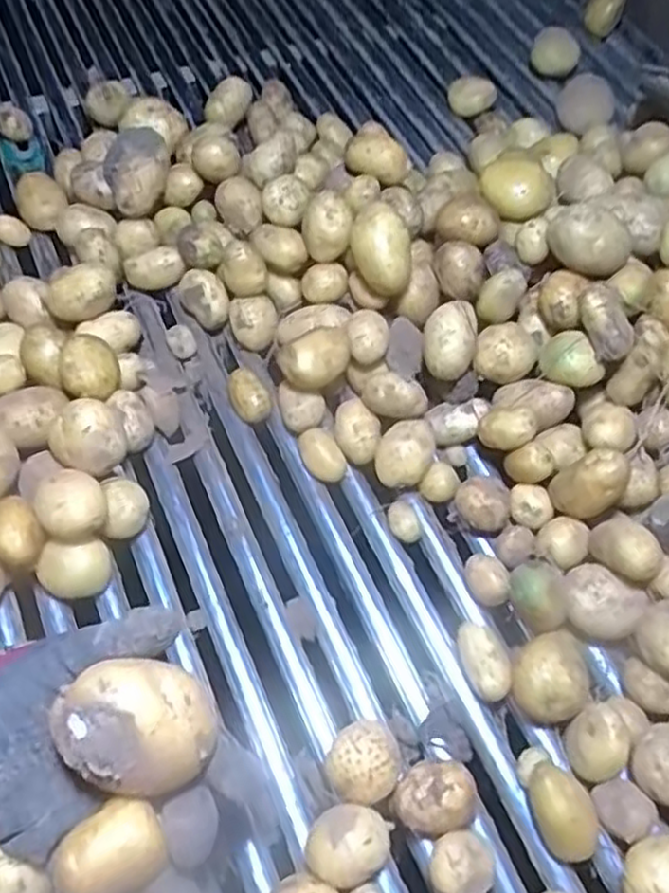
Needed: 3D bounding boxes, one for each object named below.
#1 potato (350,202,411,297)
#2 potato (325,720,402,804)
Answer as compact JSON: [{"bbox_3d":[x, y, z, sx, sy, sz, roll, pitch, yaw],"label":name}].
[{"bbox_3d":[0.033,-0.143,0.501,0.041,0.039,0.058,1,57,-1],"label":"potato"},{"bbox_3d":[0.016,0.184,0.404,0.041,0.041,0.039,1,57,-1],"label":"potato"}]

